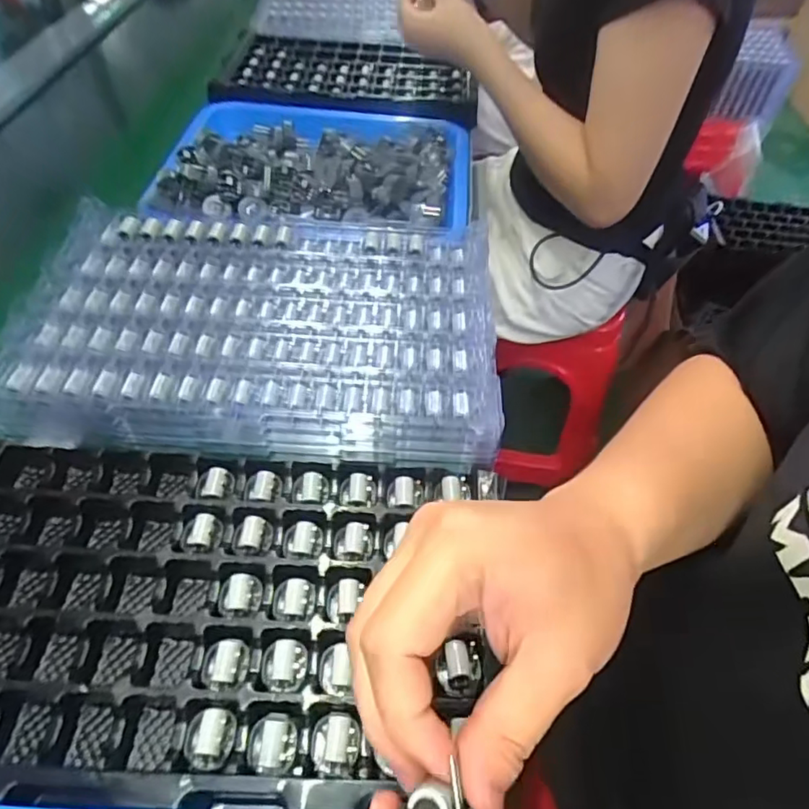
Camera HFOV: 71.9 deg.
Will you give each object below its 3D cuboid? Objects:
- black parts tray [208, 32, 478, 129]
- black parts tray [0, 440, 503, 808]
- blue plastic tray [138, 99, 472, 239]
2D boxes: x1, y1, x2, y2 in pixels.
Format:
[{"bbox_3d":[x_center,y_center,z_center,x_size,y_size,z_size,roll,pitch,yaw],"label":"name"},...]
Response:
[{"bbox_3d":[-0.078,-0.471,0.779,0.350,0.029,0.240,5,52,3],"label":"black parts tray"},{"bbox_3d":[-0.120,0.118,0.333,0.351,0.036,0.199,2,52,1],"label":"black parts tray"},{"bbox_3d":[-0.092,-0.267,0.608,0.321,0.062,0.275,3,52,2],"label":"blue plastic tray"}]

